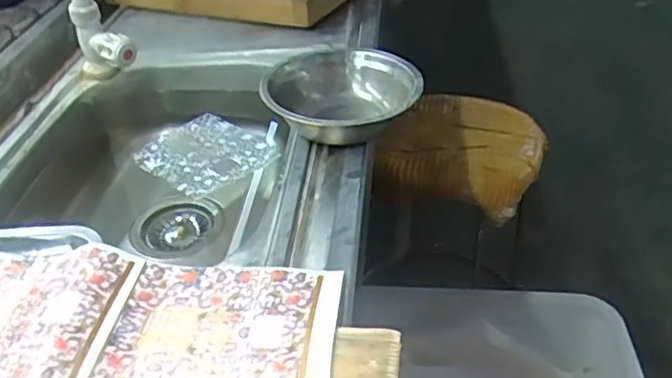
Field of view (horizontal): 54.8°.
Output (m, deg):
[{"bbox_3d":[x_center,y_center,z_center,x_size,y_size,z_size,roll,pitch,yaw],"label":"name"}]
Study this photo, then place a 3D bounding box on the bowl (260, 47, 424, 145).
[{"bbox_3d":[0.010,-0.098,0.688,0.152,0.058,0.151,-2,37,2],"label":"bowl"}]

